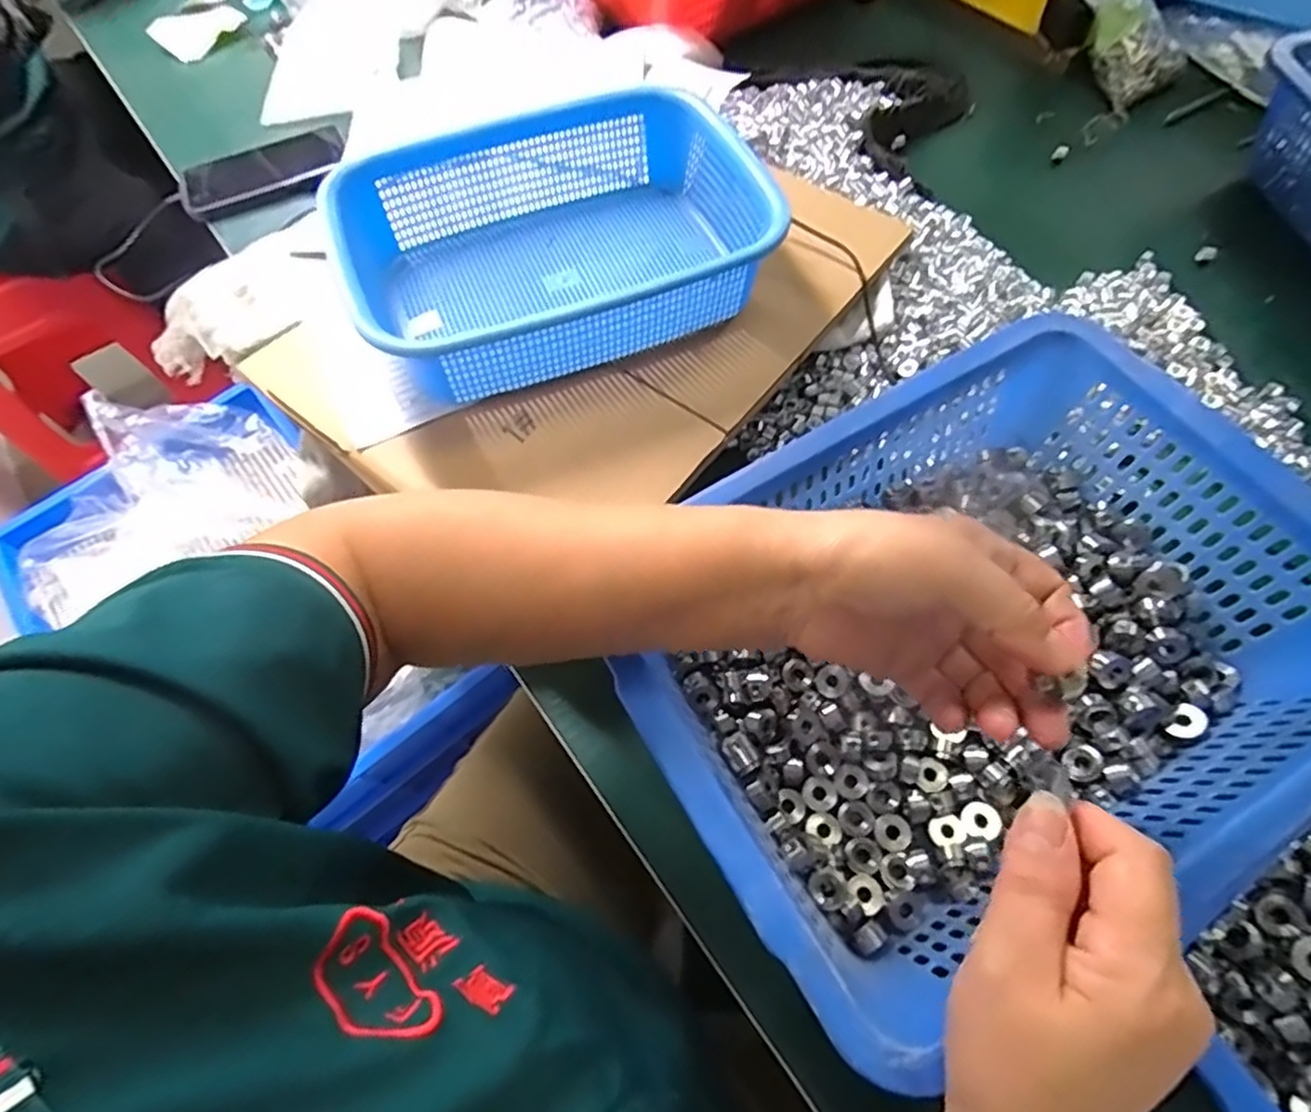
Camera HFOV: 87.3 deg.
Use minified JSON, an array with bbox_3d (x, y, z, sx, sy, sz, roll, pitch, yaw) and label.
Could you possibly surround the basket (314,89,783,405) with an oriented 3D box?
[{"bbox_3d":[-0.070,-0.214,0.490,0.273,0.088,0.203,-23,65,-7],"label":"basket"}]

